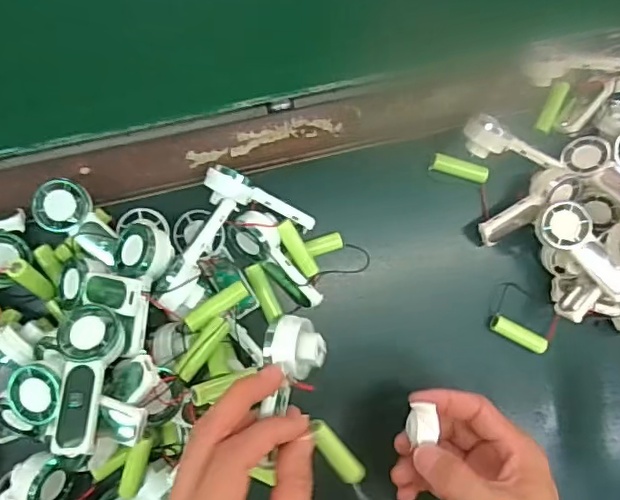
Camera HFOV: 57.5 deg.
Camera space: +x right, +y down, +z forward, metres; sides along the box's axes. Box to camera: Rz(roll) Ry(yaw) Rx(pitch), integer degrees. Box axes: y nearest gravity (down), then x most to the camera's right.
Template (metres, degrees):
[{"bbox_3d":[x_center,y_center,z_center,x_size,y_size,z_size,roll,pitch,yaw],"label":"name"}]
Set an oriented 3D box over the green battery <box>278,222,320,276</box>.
[{"bbox_3d":[-0.009,-0.001,0.454,0.014,0.012,0.048,-31,91,-8],"label":"green battery"}]

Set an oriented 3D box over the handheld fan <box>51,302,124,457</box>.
[{"bbox_3d":[-0.145,0.084,0.366,0.037,0.025,0.091,3,66,-7],"label":"handheld fan"}]

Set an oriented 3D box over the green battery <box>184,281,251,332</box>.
[{"bbox_3d":[-0.069,0.041,0.418,0.050,0.015,0.015,-34,91,-16],"label":"green battery"}]

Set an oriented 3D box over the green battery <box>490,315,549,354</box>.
[{"bbox_3d":[0.183,0.074,0.498,0.055,0.013,0.015,27,84,-5],"label":"green battery"}]

